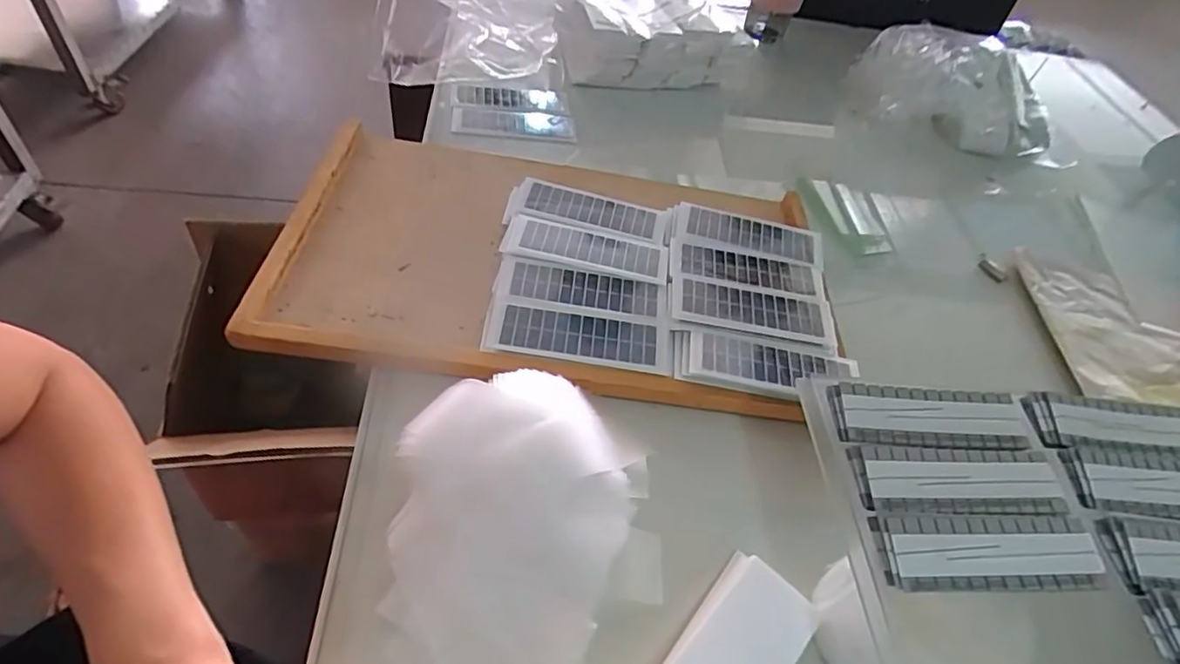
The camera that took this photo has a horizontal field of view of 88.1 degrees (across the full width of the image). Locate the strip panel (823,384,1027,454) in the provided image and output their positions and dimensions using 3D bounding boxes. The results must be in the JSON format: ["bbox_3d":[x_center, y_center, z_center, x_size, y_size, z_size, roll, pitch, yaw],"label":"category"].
[{"bbox_3d":[0.223,0.057,0.398,0.130,0.019,0.042,4,49,-7],"label":"strip panel"}]

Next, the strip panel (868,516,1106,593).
[{"bbox_3d":[0.228,0.125,0.345,0.130,0.017,0.042,4,49,-8],"label":"strip panel"}]

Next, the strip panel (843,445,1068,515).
[{"bbox_3d":[0.227,0.092,0.373,0.131,0.018,0.041,2,51,-5],"label":"strip panel"}]

